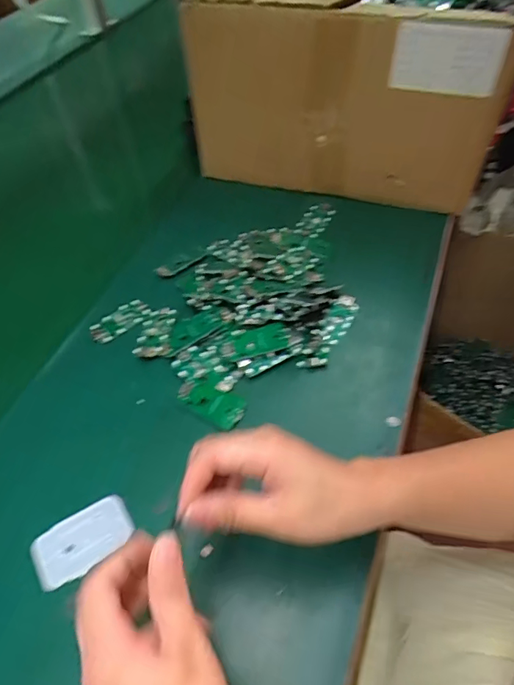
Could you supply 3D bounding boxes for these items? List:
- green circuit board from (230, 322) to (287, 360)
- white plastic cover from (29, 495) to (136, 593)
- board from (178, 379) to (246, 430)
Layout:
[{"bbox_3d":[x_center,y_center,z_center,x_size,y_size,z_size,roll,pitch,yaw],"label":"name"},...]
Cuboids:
[{"bbox_3d":[0.002,-0.002,0.456,0.054,0.010,0.028,-9,51,-4],"label":"green circuit board"},{"bbox_3d":[-0.134,0.151,0.363,0.074,0.006,0.044,-31,55,-20],"label":"white plastic cover"},{"bbox_3d":[-0.041,0.053,0.430,0.065,0.004,0.032,28,58,24],"label":"board"}]

